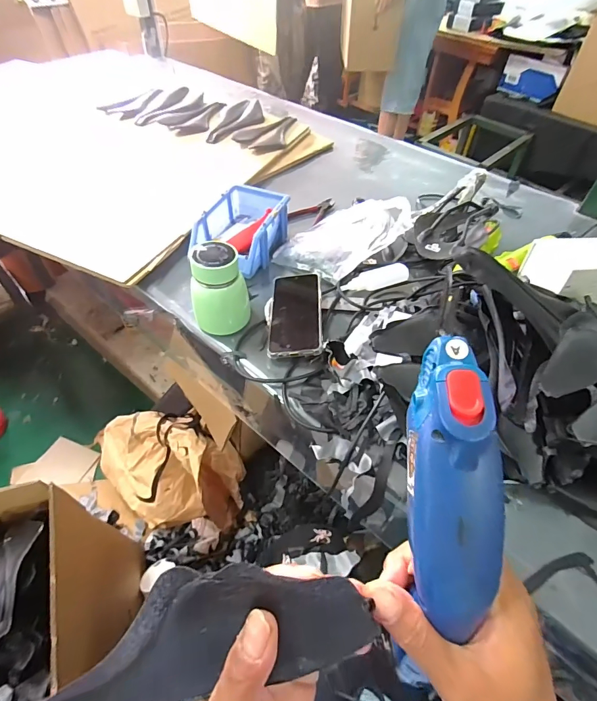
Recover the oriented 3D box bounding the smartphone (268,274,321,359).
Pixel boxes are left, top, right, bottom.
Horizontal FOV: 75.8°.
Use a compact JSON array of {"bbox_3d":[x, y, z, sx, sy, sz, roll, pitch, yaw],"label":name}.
[{"bbox_3d":[-0.003,-0.061,0.578,0.075,0.017,0.164,2,51,0],"label":"smartphone"}]

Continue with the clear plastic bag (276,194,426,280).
[{"bbox_3d":[0.071,-0.176,0.624,0.247,0.070,0.078,-13,43,32],"label":"clear plastic bag"}]

